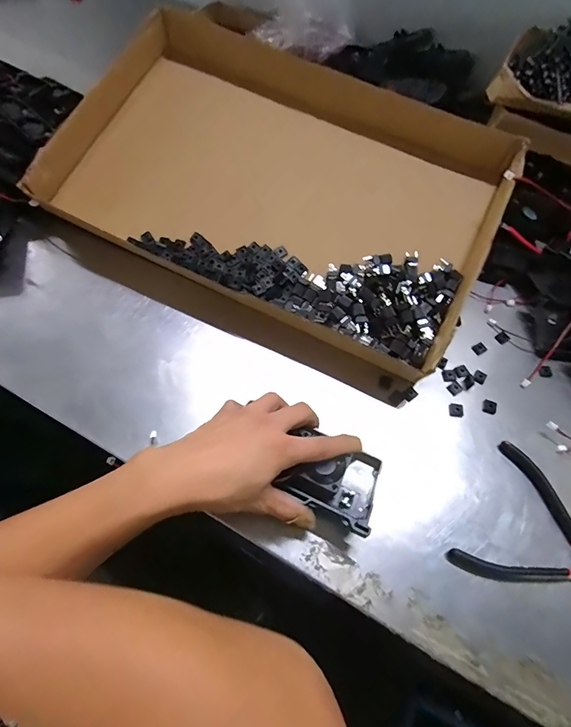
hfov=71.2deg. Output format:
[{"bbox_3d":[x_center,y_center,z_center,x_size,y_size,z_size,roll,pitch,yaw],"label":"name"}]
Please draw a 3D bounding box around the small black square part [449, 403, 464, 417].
[{"bbox_3d":[0.181,0.049,0.420,0.015,0.008,0.015,3,61,-2],"label":"small black square part"}]

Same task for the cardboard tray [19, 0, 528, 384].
[{"bbox_3d":[-0.026,-0.205,0.480,0.526,0.089,0.280,28,71,10],"label":"cardboard tray"}]

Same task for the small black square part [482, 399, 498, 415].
[{"bbox_3d":[0.217,0.046,0.422,0.014,0.004,0.015,17,62,6],"label":"small black square part"}]

